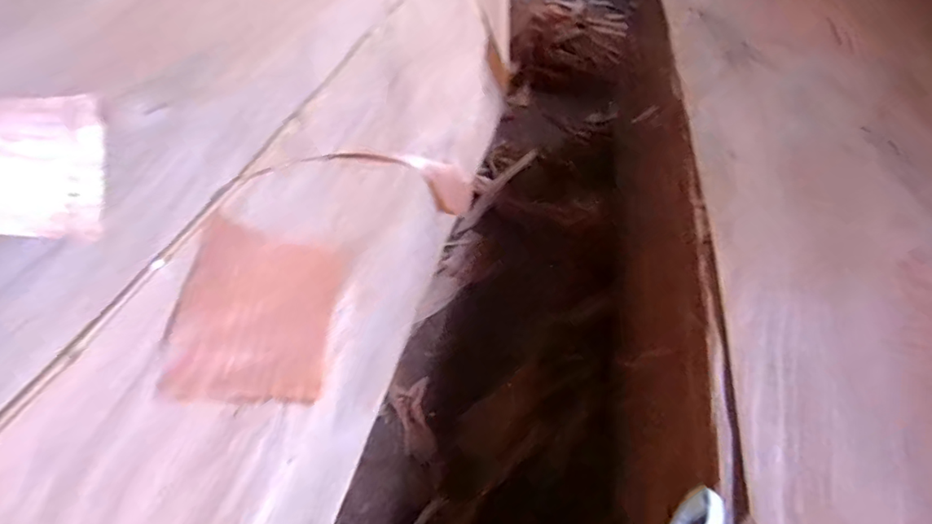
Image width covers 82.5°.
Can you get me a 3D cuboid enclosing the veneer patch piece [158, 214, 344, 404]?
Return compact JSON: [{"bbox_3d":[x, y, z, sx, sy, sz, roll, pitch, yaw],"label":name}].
[{"bbox_3d":[-0.292,0.061,0.746,0.209,0.027,0.270,2,50,-3],"label":"veneer patch piece"}]

